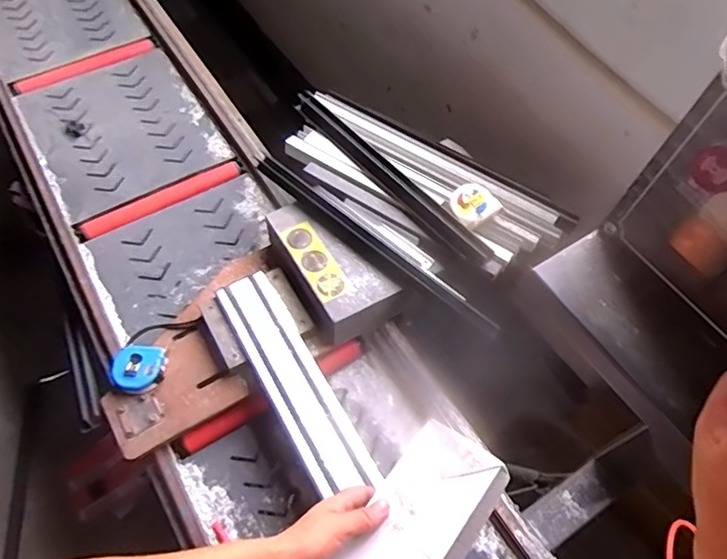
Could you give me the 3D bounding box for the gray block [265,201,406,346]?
[{"bbox_3d":[-0.053,-0.022,0.879,0.130,0.074,0.226,-28,63,-17],"label":"gray block"}]

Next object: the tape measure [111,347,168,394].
[{"bbox_3d":[-0.321,0.130,0.796,0.067,0.028,0.063,8,59,3],"label":"tape measure"}]

